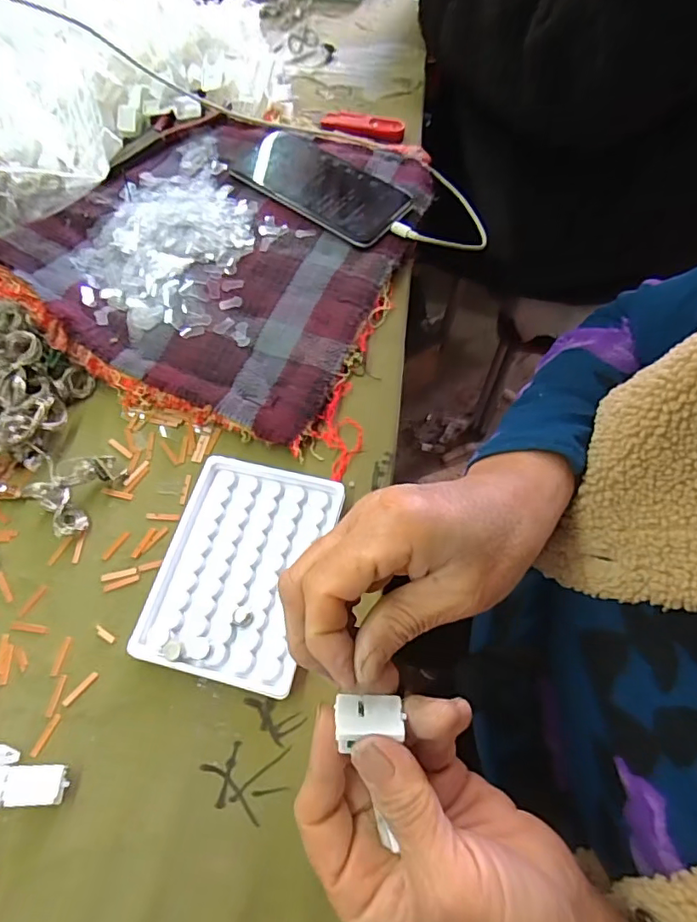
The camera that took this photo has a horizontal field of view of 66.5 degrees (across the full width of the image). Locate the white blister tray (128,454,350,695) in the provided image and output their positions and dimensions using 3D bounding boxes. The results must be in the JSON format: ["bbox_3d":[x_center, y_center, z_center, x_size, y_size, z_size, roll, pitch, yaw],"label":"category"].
[{"bbox_3d":[-0.065,0.064,0.326,0.094,0.014,0.130,13,64,5],"label":"white blister tray"}]

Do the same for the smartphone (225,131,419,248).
[{"bbox_3d":[-0.022,-0.248,0.474,0.161,0.012,0.083,39,69,17],"label":"smartphone"}]

